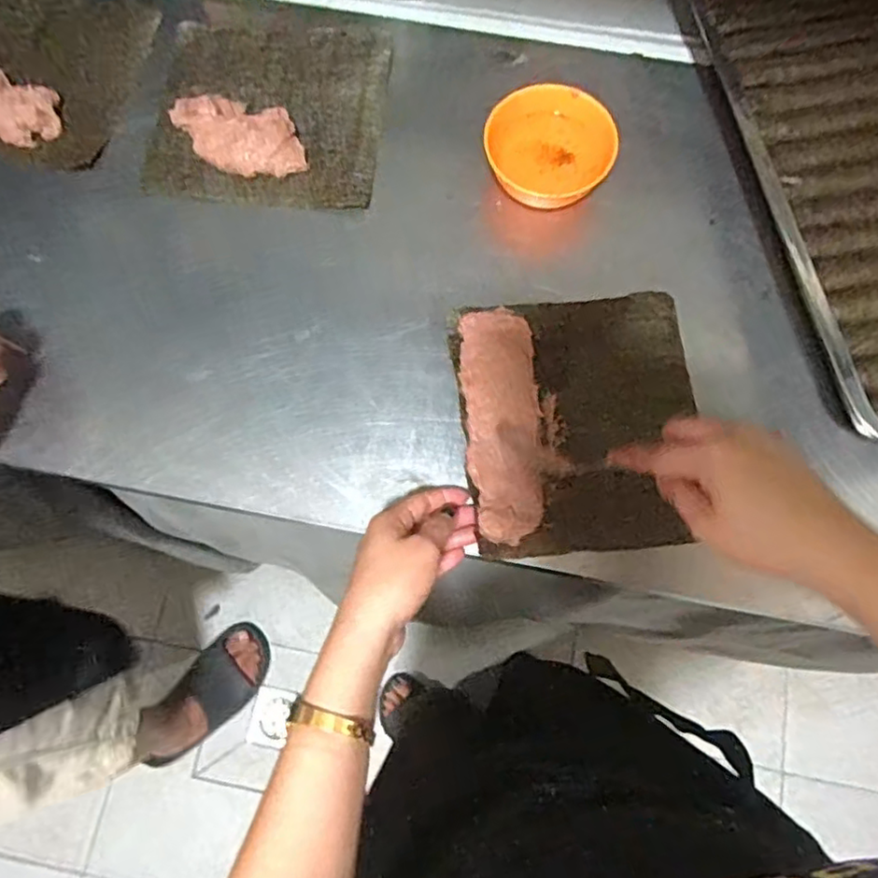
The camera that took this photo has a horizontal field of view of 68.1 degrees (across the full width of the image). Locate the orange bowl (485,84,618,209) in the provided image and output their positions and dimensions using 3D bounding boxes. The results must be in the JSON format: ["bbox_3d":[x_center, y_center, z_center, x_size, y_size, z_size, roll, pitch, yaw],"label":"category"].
[{"bbox_3d":[0.092,-0.240,0.542,0.100,0.052,0.093,0,74,1],"label":"orange bowl"}]

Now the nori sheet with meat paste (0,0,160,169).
[{"bbox_3d":[-0.377,-0.353,0.590,0.189,0.027,0.202,13,74,4],"label":"nori sheet with meat paste"}]

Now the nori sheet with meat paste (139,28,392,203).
[{"bbox_3d":[-0.152,-0.298,0.572,0.201,0.029,0.182,5,74,2],"label":"nori sheet with meat paste"}]

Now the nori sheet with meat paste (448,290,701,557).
[{"bbox_3d":[0.109,-0.017,0.503,0.180,0.016,0.200,-5,75,-2],"label":"nori sheet with meat paste"}]

